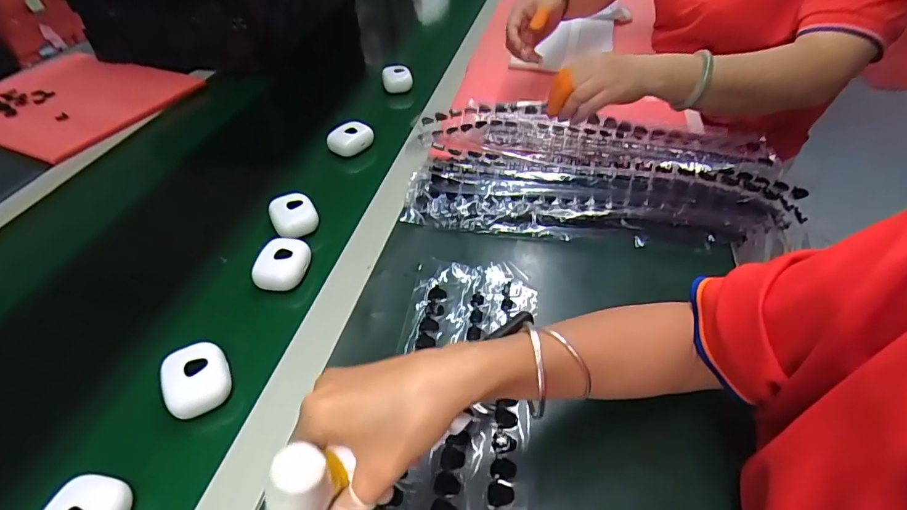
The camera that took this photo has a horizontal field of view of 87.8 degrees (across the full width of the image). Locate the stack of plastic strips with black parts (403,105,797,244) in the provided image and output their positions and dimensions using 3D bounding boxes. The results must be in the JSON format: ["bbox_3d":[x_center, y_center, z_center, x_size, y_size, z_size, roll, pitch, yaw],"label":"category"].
[{"bbox_3d":[0.162,-0.100,0.544,0.411,0.060,0.182,4,44,6],"label":"stack of plastic strips with black parts"}]

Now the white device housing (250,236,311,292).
[{"bbox_3d":[-0.167,0.007,0.462,0.042,0.021,0.053,5,45,8],"label":"white device housing"}]

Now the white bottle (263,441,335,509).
[{"bbox_3d":[-0.073,0.116,0.219,0.024,0.049,0.025,27,30,27],"label":"white bottle"}]

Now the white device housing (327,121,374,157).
[{"bbox_3d":[-0.137,-0.154,0.623,0.040,0.029,0.050,31,53,29],"label":"white device housing"}]

